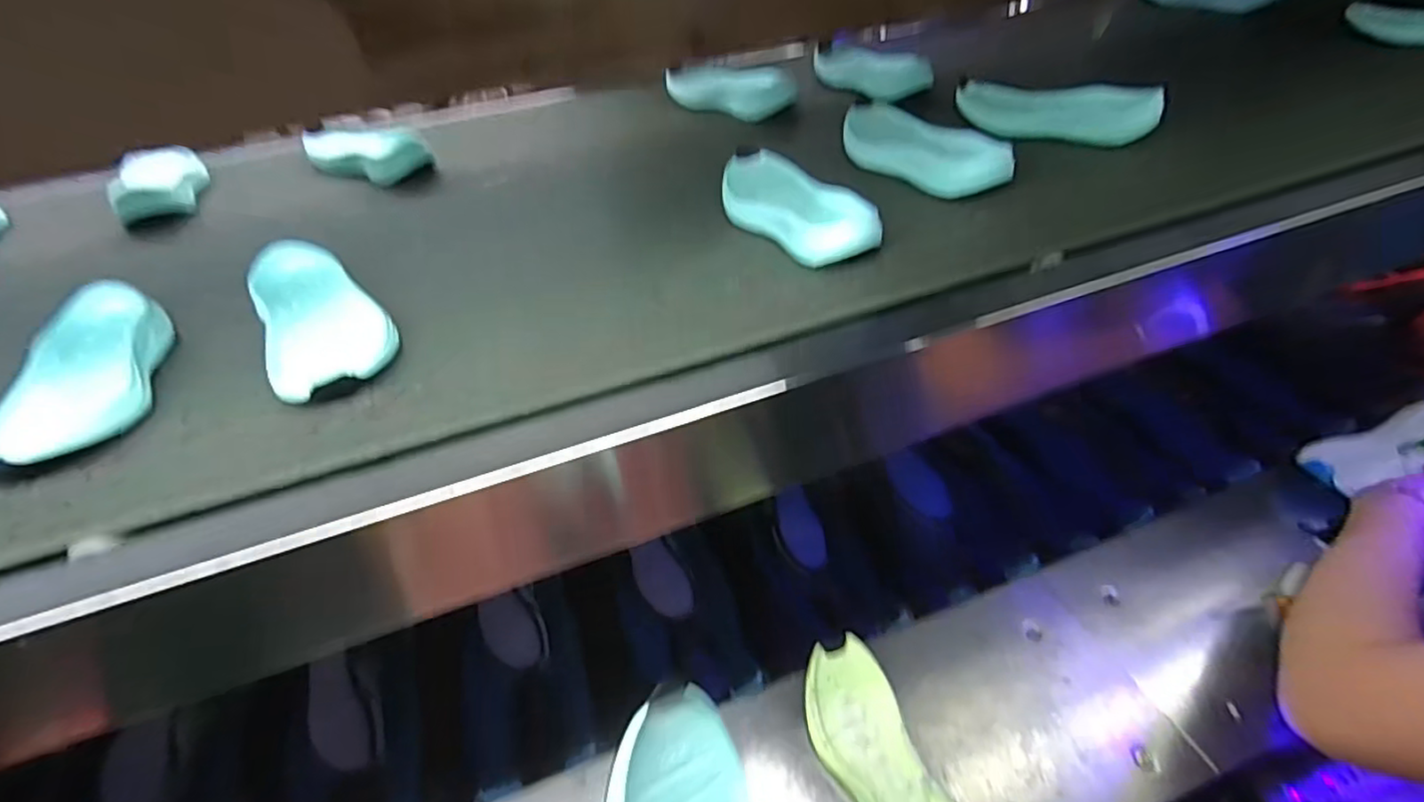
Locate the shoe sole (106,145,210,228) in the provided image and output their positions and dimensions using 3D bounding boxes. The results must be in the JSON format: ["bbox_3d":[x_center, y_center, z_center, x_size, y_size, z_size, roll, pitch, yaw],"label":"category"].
[{"bbox_3d":[-0.655,-0.262,0.761,0.085,0.028,0.204,-27,46,-21],"label":"shoe sole"}]

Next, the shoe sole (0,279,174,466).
[{"bbox_3d":[-0.432,-0.018,0.442,0.068,0.043,0.190,-23,51,-12],"label":"shoe sole"}]

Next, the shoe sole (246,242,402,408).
[{"bbox_3d":[-0.293,-0.060,0.473,0.083,0.045,0.192,-35,54,-21],"label":"shoe sole"}]

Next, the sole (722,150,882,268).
[{"bbox_3d":[0.068,-0.180,0.573,0.076,0.036,0.190,-25,51,-13],"label":"sole"}]

